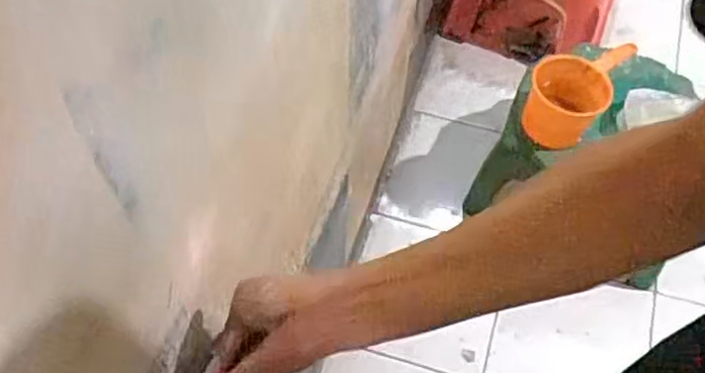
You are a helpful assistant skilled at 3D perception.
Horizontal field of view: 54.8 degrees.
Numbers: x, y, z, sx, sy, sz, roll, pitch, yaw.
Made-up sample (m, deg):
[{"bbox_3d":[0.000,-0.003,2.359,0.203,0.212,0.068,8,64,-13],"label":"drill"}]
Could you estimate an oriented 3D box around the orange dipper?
[{"bbox_3d":[0.421,-0.186,1.305,0.143,0.150,0.216,30,63,17],"label":"orange dipper"}]

